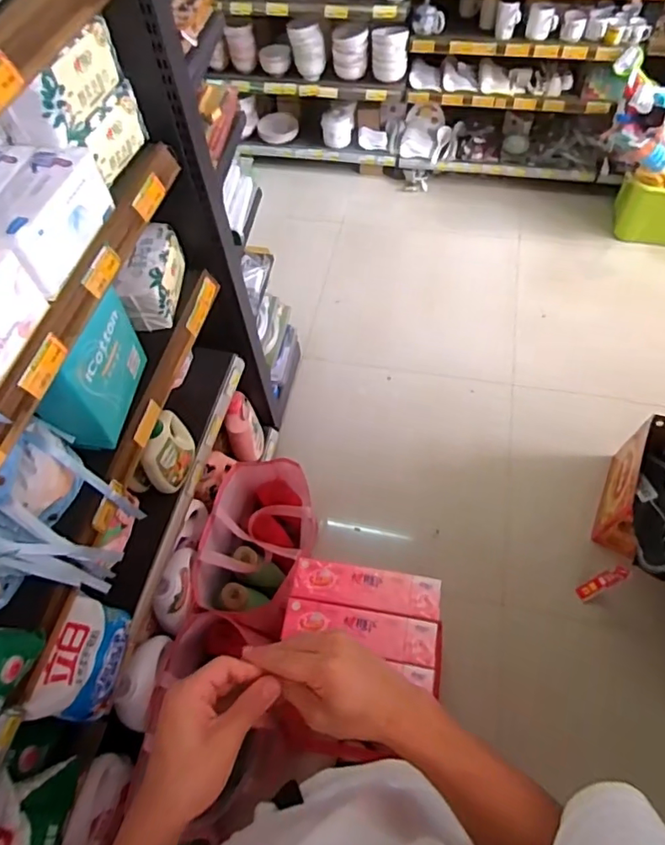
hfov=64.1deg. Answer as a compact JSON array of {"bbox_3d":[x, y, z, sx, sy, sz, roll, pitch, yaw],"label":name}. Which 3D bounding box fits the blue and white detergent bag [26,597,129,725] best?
[{"bbox_3d":[-0.425,0.421,0.936,0.059,0.198,0.190,12,61,11],"label":"blue and white detergent bag"}]

